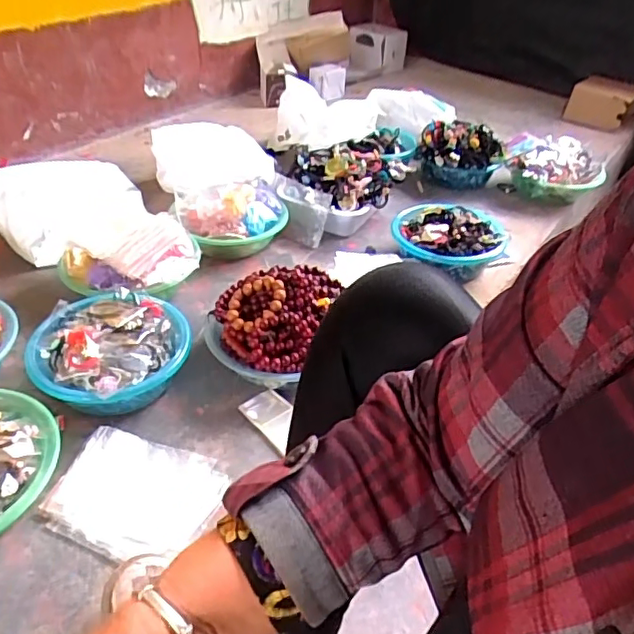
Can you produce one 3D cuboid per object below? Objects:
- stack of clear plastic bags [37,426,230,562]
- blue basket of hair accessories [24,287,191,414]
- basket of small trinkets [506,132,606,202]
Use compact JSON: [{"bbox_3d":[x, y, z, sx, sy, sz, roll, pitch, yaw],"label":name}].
[{"bbox_3d":[-0.223,0.219,0.721,0.195,0.022,0.161,15,39,14],"label":"stack of clear plastic bags"},{"bbox_3d":[-0.298,0.055,0.845,0.220,0.099,0.203,2,38,-2],"label":"blue basket of hair accessories"},{"bbox_3d":[0.597,-0.372,1.451,0.229,0.125,0.170,13,39,11],"label":"basket of small trinkets"}]

